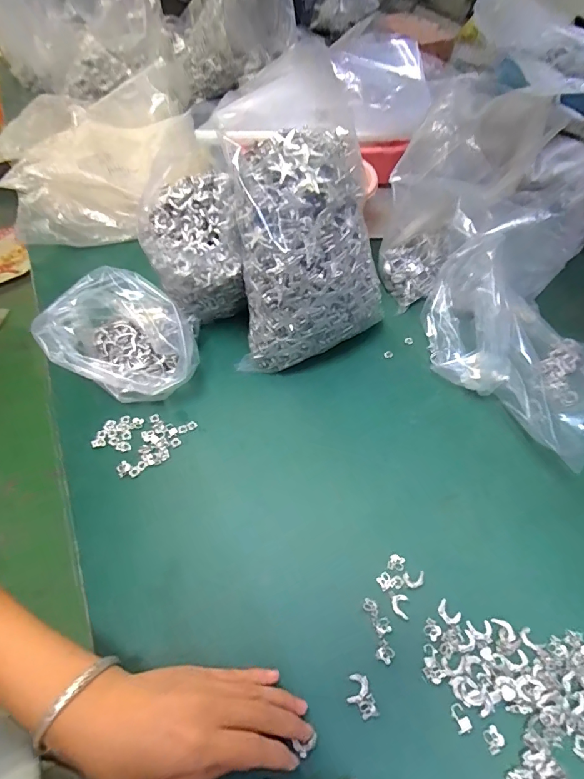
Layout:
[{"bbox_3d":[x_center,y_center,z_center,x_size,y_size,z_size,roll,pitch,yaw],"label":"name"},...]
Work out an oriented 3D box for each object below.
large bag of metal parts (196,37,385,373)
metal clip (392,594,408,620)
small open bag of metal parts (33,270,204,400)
[{"bbox_3d":[0.017,-0.160,0.442,0.164,0.282,0.152,-4,55,-1],"label":"large bag of metal parts"},{"bbox_3d":[0.092,0.183,0.351,0.013,0.004,0.018,9,53,8],"label":"metal clip"},{"bbox_3d":[-0.187,-0.054,0.467,0.153,0.111,0.114,-3,52,-2],"label":"small open bag of metal parts"}]

